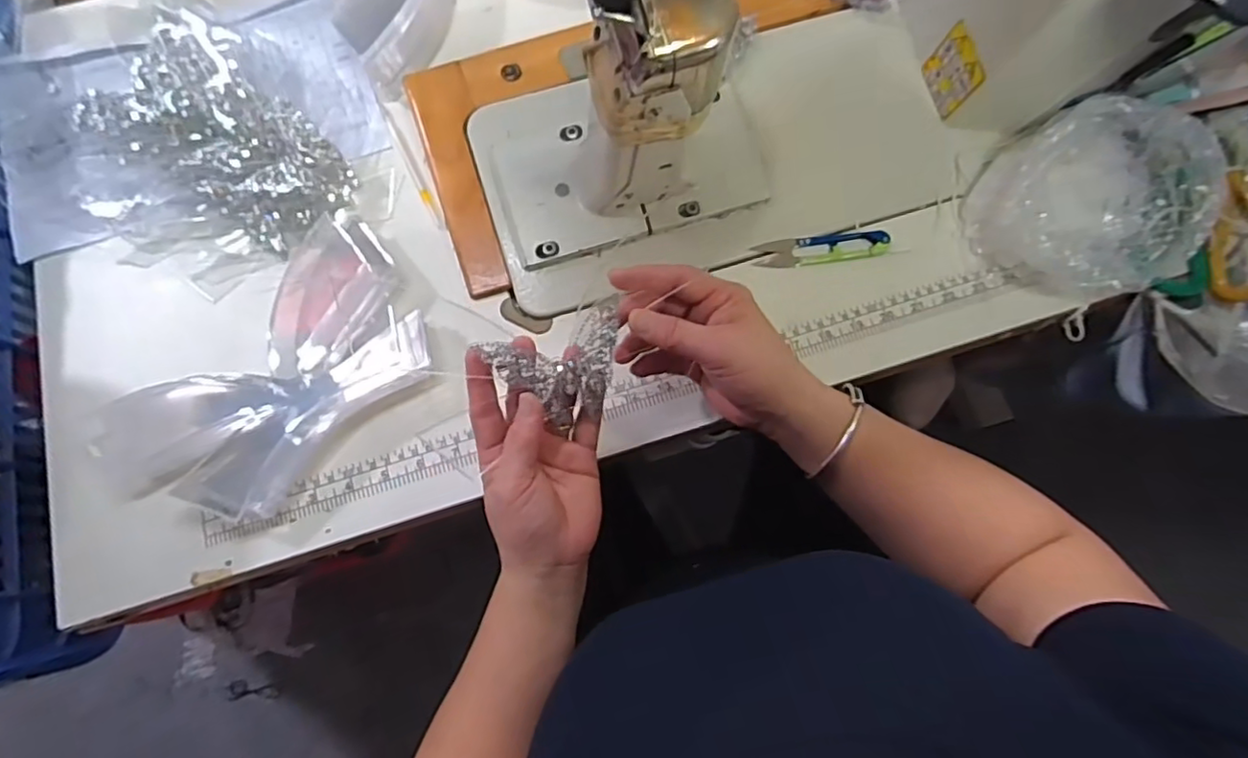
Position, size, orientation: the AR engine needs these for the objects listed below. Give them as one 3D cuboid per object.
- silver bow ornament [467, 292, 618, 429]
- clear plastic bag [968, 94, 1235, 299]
[{"bbox_3d":[-0.034,-0.003,0.391,0.084,0.016,0.071,-22,117,-7],"label":"silver bow ornament"},{"bbox_3d":[0.343,-0.124,0.466,0.145,0.099,0.106,6,75,1],"label":"clear plastic bag"}]

